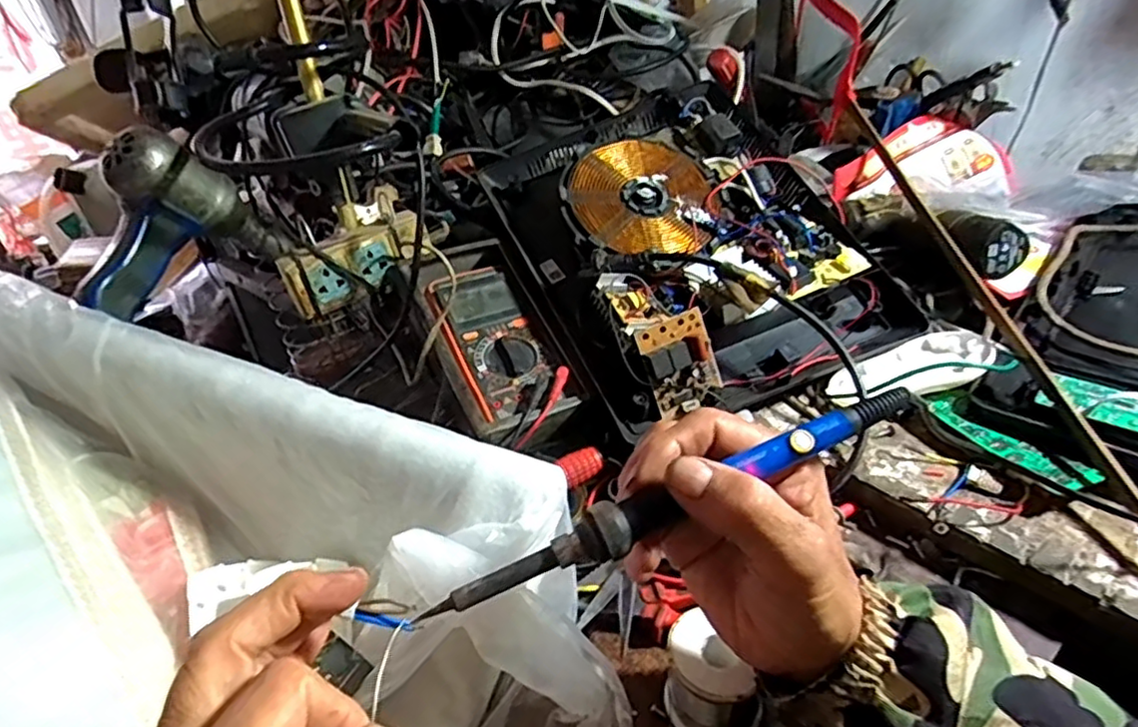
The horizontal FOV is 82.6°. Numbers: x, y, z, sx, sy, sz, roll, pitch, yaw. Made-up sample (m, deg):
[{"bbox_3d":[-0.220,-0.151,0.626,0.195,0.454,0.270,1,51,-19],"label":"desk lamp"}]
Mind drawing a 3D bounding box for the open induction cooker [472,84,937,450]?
[{"bbox_3d":[0.104,-0.124,0.600,0.281,0.089,0.346,-19,59,-14],"label":"open induction cooker"}]

